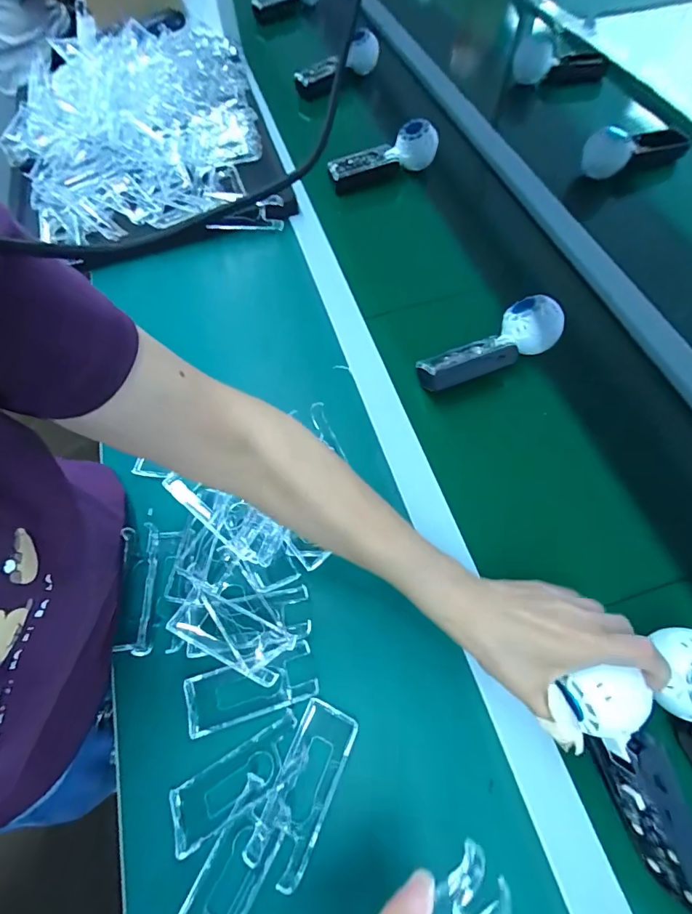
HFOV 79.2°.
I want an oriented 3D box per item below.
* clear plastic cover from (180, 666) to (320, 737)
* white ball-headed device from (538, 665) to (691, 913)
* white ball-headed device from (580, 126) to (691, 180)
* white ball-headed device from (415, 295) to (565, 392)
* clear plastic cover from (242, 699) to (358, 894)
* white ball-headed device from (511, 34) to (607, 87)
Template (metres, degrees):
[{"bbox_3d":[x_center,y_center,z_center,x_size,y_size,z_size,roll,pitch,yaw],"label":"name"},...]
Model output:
[{"bbox_3d":[-0.080,0.194,0.350,0.106,0.006,0.043,-17,65,-5],"label":"clear plastic cover"},{"bbox_3d":[0.185,0.214,0.280,0.060,0.053,0.158,-27,93,-9],"label":"white ball-headed device"},{"bbox_3d":[0.420,-0.455,0.614,0.140,0.048,0.058,-7,64,0],"label":"white ball-headed device"},{"bbox_3d":[0.153,-0.124,0.463,0.160,0.053,0.061,-23,65,-7],"label":"white ball-headed device"},{"bbox_3d":[-0.032,0.248,0.315,0.044,0.017,0.107,21,67,13],"label":"clear plastic cover"},{"bbox_3d":[0.375,-0.693,0.741,0.152,0.062,0.071,16,66,11],"label":"white ball-headed device"}]

